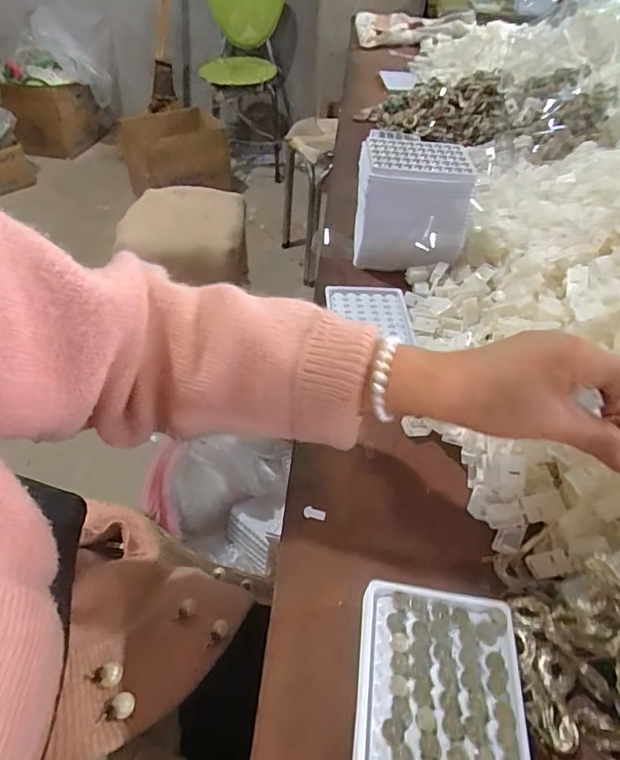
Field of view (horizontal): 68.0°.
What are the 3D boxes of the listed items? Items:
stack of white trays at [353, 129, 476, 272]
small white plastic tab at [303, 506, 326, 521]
[{"bbox_3d":[0.123,-0.221,0.573,0.132,0.108,0.106,4,48,-2],"label":"stack of white trays"},{"bbox_3d":[0.004,0.108,0.372,0.018,0.004,0.010,7,48,3],"label":"small white plastic tab"}]

